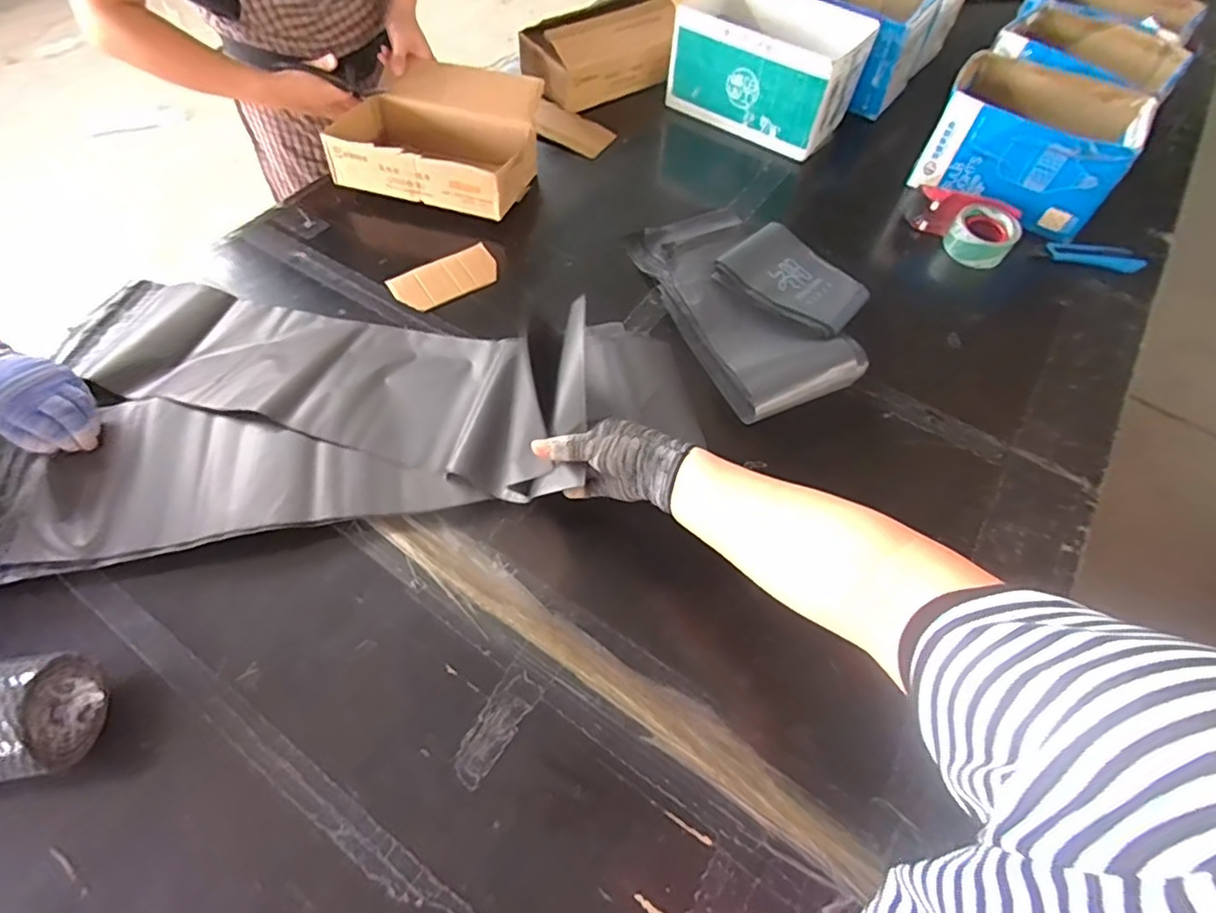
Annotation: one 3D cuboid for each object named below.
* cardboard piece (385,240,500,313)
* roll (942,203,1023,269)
[{"bbox_3d":[-0.238,-0.263,0.878,0.155,0.006,0.078,-32,71,-19],"label":"cardboard piece"},{"bbox_3d":[0.587,-0.345,0.927,0.098,0.038,0.096,25,62,12],"label":"roll"}]

